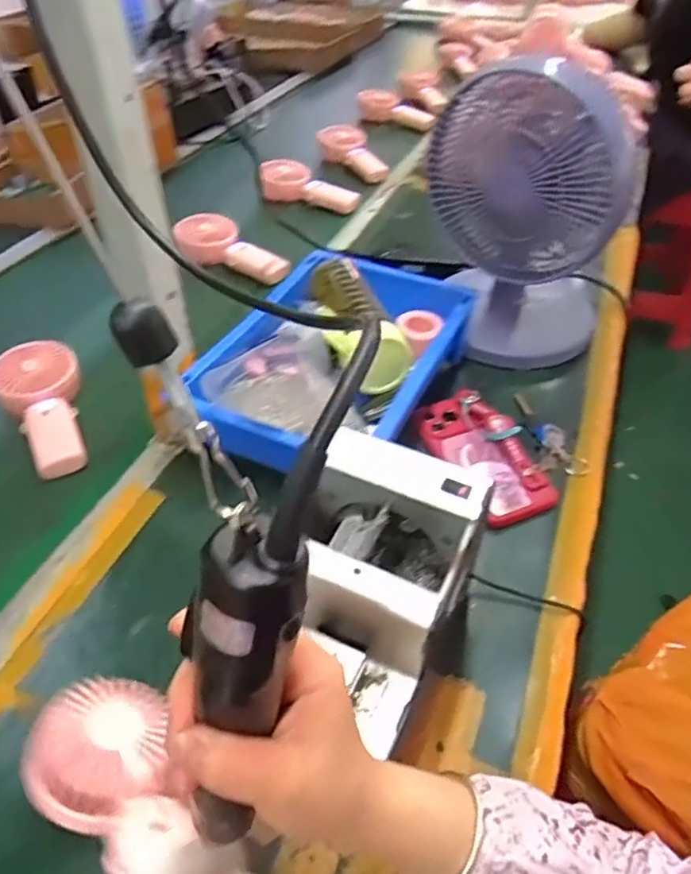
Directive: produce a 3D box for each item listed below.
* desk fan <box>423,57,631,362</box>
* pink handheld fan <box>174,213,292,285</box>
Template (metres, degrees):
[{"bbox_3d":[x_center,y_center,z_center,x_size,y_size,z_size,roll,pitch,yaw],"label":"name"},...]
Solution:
[{"bbox_3d":[0.201,-0.251,0.702,0.206,0.292,0.174,23,48,20],"label":"desk fan"},{"bbox_3d":[-0.161,-0.267,0.895,0.184,0.051,0.079,34,52,29],"label":"pink handheld fan"}]

